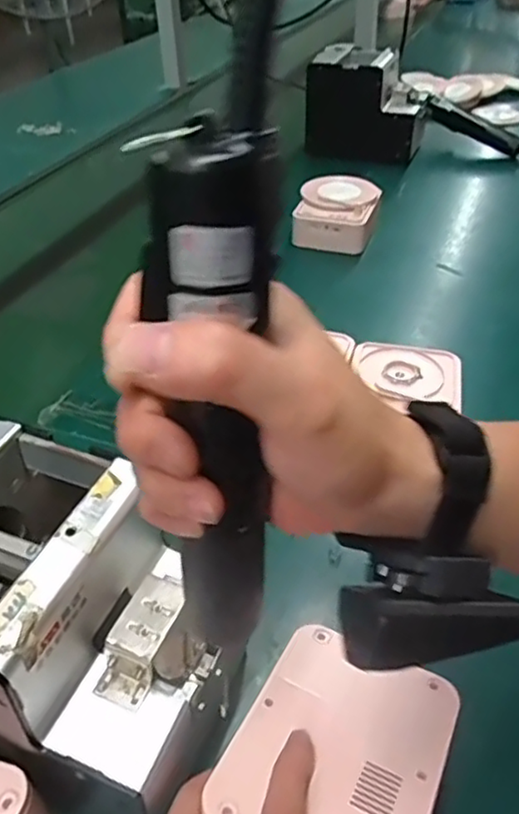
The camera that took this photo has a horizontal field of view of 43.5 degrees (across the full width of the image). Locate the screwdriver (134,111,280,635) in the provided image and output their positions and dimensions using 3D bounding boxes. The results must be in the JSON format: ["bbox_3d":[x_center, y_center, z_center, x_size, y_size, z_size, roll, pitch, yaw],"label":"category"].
[{"bbox_3d":[-0.012,0.007,0.223,0.031,0.186,0.037,27,44,32],"label":"screwdriver"}]

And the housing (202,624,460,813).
[{"bbox_3d":[0.038,0.174,0.326,0.096,0.032,0.126,20,44,19],"label":"housing"}]

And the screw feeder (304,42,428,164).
[{"bbox_3d":[0.178,-0.500,1.075,0.183,0.139,0.137,12,42,17],"label":"screw feeder"}]

